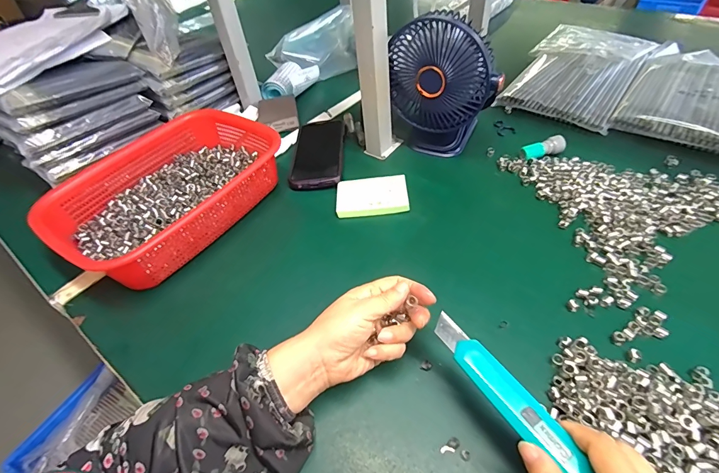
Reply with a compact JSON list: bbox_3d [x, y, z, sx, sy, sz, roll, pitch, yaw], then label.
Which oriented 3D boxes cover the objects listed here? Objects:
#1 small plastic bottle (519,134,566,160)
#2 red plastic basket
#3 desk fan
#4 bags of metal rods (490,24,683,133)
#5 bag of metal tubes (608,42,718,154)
[{"bbox_3d":[0.264,-0.127,0.536,0.060,0.020,0.023,-14,46,-6],"label":"small plastic bottle"},{"bbox_3d":[-0.244,-0.070,0.503,0.209,0.064,0.291,24,54,27],"label":"red plastic basket"},{"bbox_3d":[0.113,-0.202,0.522,0.141,0.182,0.086,5,47,11],"label":"desk fan"},{"bbox_3d":[0.404,-0.303,0.672,0.206,0.021,0.319,26,55,28],"label":"bags of metal rods"},{"bbox_3d":[0.548,-0.236,0.601,0.179,0.019,0.310,27,55,29],"label":"bag of metal tubes"}]

